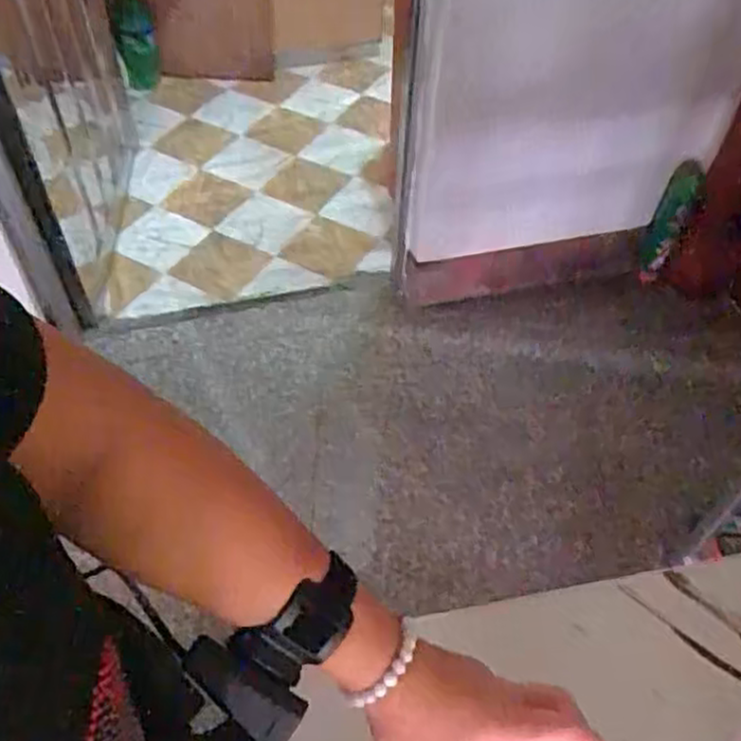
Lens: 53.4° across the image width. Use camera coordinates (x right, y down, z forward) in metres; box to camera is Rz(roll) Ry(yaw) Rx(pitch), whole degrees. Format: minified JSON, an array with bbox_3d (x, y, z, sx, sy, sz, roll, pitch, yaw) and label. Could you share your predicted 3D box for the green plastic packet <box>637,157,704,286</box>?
[{"bbox_3d":[0.732,-0.364,1.821,0.075,0.293,0.076,26,13,19],"label":"green plastic packet"}]

